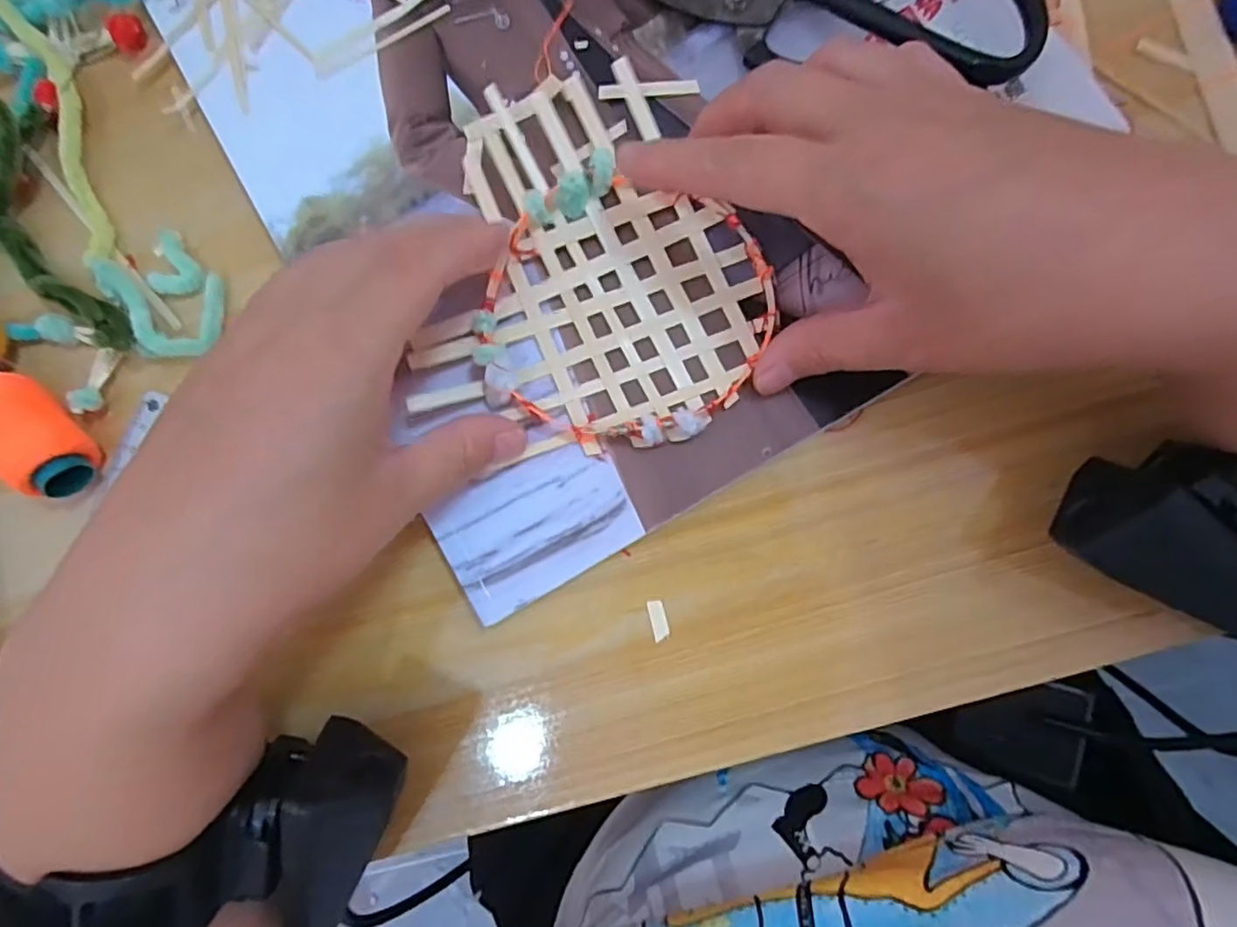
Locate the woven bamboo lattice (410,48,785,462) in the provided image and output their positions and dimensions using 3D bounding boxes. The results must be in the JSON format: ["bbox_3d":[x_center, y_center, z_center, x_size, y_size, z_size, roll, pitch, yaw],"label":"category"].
[{"bbox_3d":[-0.012,-0.075,0.234,0.127,0.017,0.138,-9,87,6],"label":"woven bamboo lattice"}]

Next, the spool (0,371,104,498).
[{"bbox_3d":[-0.225,-0.009,0.247,0.026,0.027,0.056,-44,84,3],"label":"spool"}]

